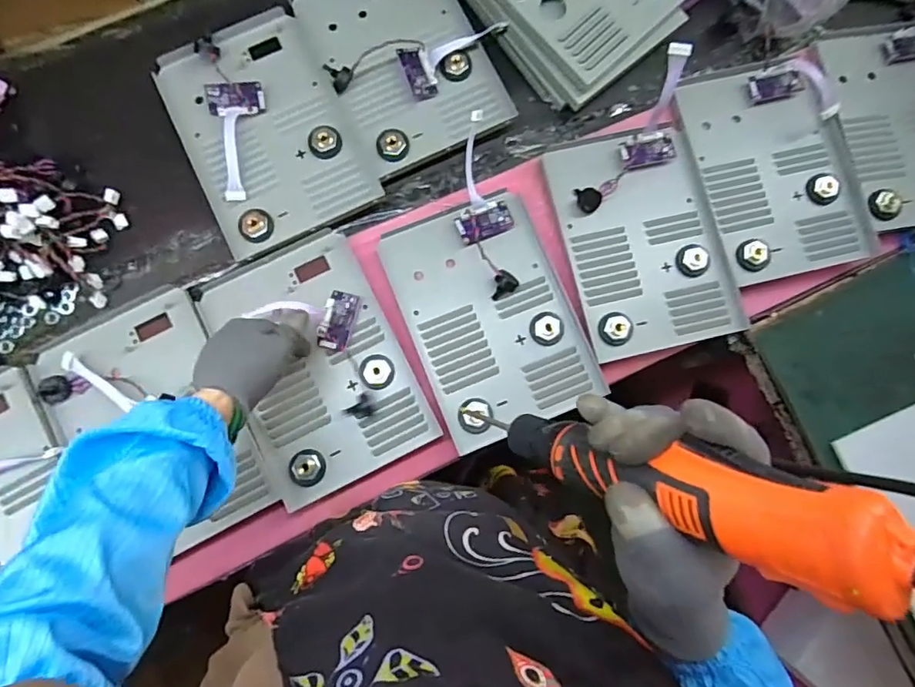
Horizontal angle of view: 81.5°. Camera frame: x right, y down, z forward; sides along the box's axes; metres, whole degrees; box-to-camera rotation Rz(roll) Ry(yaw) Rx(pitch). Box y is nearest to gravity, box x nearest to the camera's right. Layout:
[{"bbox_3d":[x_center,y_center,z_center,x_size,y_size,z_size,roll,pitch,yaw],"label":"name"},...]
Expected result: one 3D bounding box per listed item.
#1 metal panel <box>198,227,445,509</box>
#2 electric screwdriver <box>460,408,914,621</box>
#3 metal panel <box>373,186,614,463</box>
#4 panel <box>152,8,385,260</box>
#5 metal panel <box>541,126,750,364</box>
[{"bbox_3d":[-0.157,0.021,0.588,0.179,0.023,0.265,-27,86,-4],"label":"metal panel"},{"bbox_3d":[0.130,0.081,0.298,0.085,0.256,0.050,19,82,-36],"label":"electric screwdriver"},{"bbox_3d":[0.040,-0.031,0.597,0.180,0.020,0.252,-20,85,-4],"label":"metal panel"},{"bbox_3d":[-0.221,-0.247,0.612,0.180,0.021,0.253,-25,86,-4],"label":"panel"},{"bbox_3d":[0.215,-0.118,0.614,0.171,0.017,0.248,-13,85,-3],"label":"metal panel"}]

